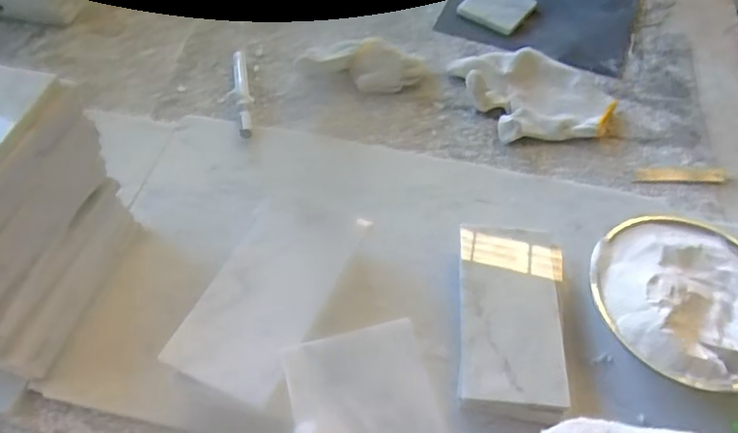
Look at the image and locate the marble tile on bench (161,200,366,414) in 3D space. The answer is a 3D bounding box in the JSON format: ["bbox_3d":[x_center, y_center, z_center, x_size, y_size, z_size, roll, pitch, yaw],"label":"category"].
[{"bbox_3d":[-0.066,0.048,0.390,0.076,0.011,0.148,22,56,11],"label":"marble tile on bench"}]

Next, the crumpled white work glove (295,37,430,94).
[{"bbox_3d":[-0.005,-0.167,0.629,0.143,0.043,0.054,5,55,0],"label":"crumpled white work glove"}]

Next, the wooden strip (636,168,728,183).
[{"bbox_3d":[0.321,-0.042,0.583,0.094,0.009,0.017,1,55,-3],"label":"wooden strip"}]

